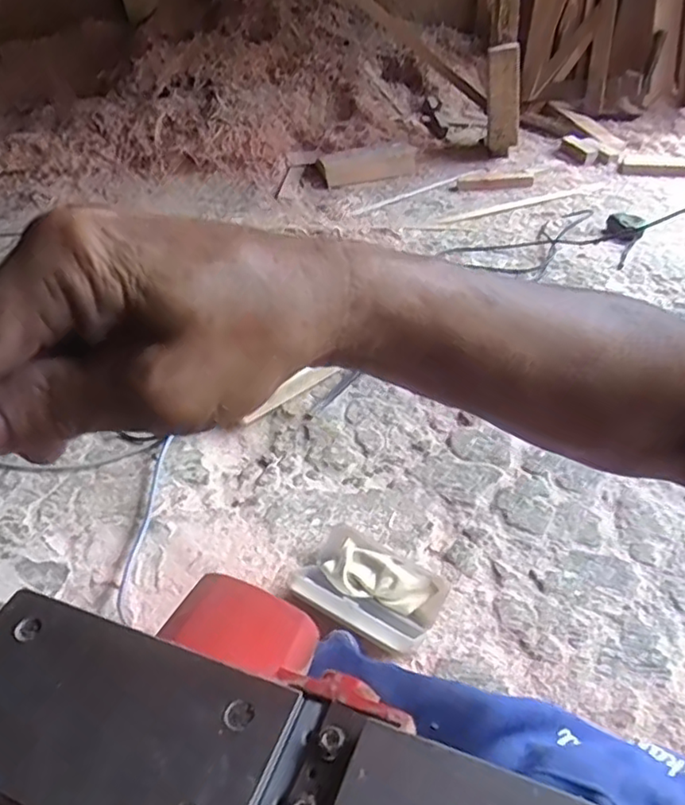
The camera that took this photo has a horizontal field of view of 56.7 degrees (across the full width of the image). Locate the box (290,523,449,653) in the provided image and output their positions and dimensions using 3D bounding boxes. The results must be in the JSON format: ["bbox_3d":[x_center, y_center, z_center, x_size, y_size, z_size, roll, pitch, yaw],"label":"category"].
[{"bbox_3d":[0.027,0.209,0.721,0.160,0.040,0.116,21,44,24],"label":"box"}]

